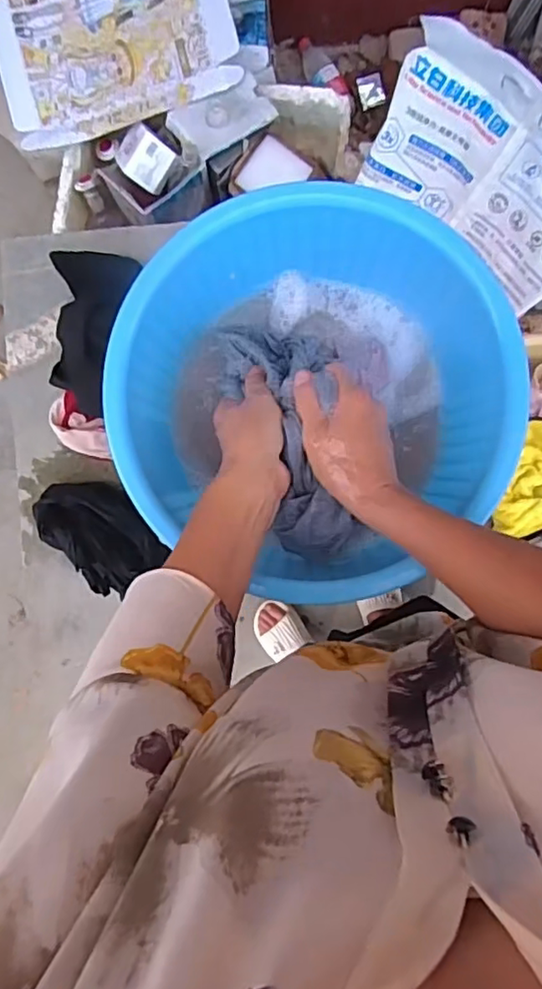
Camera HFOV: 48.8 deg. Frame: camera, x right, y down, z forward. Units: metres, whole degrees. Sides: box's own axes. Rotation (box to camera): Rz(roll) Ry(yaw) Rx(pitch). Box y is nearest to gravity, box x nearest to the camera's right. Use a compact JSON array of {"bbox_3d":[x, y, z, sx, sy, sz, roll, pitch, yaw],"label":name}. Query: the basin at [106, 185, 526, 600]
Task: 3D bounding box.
[{"bbox_3d":[0.032,-0.079,0.558,0.336,0.139,0.313,0,86,-1],"label":"basin"}]

